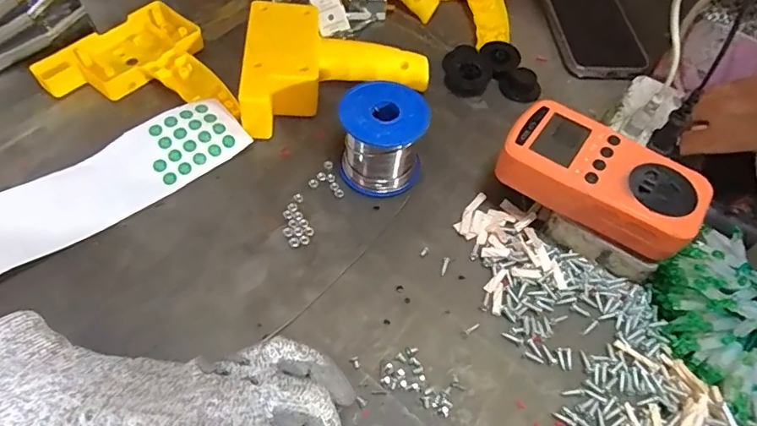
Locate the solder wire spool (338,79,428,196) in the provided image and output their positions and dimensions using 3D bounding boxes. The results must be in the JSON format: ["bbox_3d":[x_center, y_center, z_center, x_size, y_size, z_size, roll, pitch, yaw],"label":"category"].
[{"bbox_3d":[0.003,-0.058,0.359,0.060,0.061,0.062,1,57,-4],"label":"solder wire spool"}]

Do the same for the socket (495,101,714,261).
[{"bbox_3d":[0.148,-0.024,0.322,0.124,0.034,0.061,31,60,15],"label":"socket"}]

